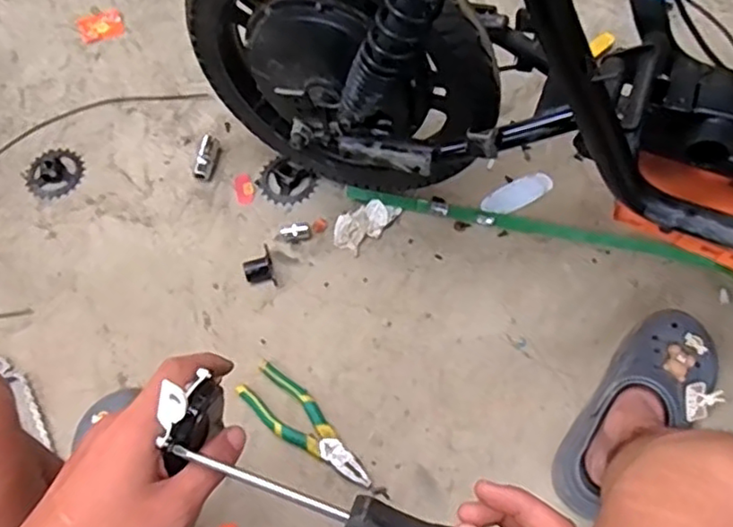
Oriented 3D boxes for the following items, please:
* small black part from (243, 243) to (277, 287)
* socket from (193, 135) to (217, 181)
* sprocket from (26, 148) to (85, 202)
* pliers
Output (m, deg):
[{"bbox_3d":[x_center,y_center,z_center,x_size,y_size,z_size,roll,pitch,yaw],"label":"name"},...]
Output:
[{"bbox_3d":[-0.149,0.002,0.868,0.040,0.024,0.060,-14,66,-5],"label":"small black part"},{"bbox_3d":[-0.239,-0.158,0.948,0.019,0.020,0.074,7,66,5],"label":"socket"},{"bbox_3d":[-0.468,-0.136,0.960,0.083,0.007,0.086,34,71,15],"label":"sprocket"},{"bbox_3d":[-0.073,0.202,0.783,0.194,0.020,0.061,40,72,17],"label":"pliers"}]

